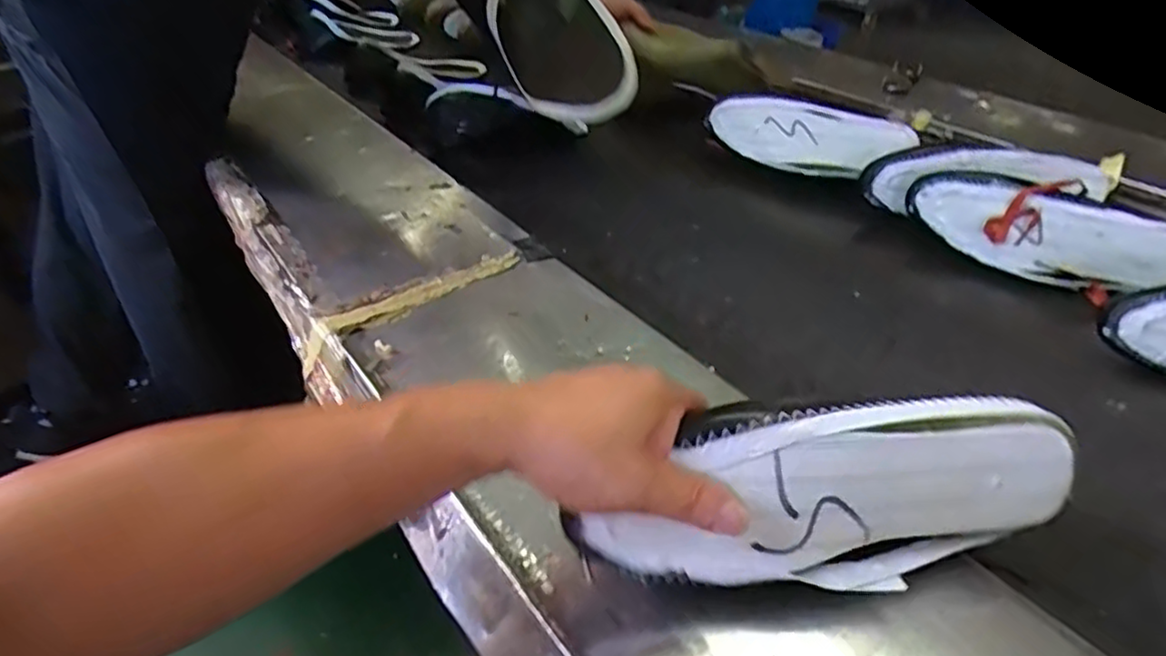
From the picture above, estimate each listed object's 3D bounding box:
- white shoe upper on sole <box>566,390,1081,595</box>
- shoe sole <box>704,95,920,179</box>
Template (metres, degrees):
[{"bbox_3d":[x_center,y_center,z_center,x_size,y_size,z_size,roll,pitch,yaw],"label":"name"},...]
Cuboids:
[{"bbox_3d":[0.134,0.078,0.376,0.254,0.106,0.064,0,6,-9],"label":"white shoe upper on sole"},{"bbox_3d":[0.300,-0.256,0.925,0.279,0.092,0.041,15,11,20],"label":"shoe sole"}]

